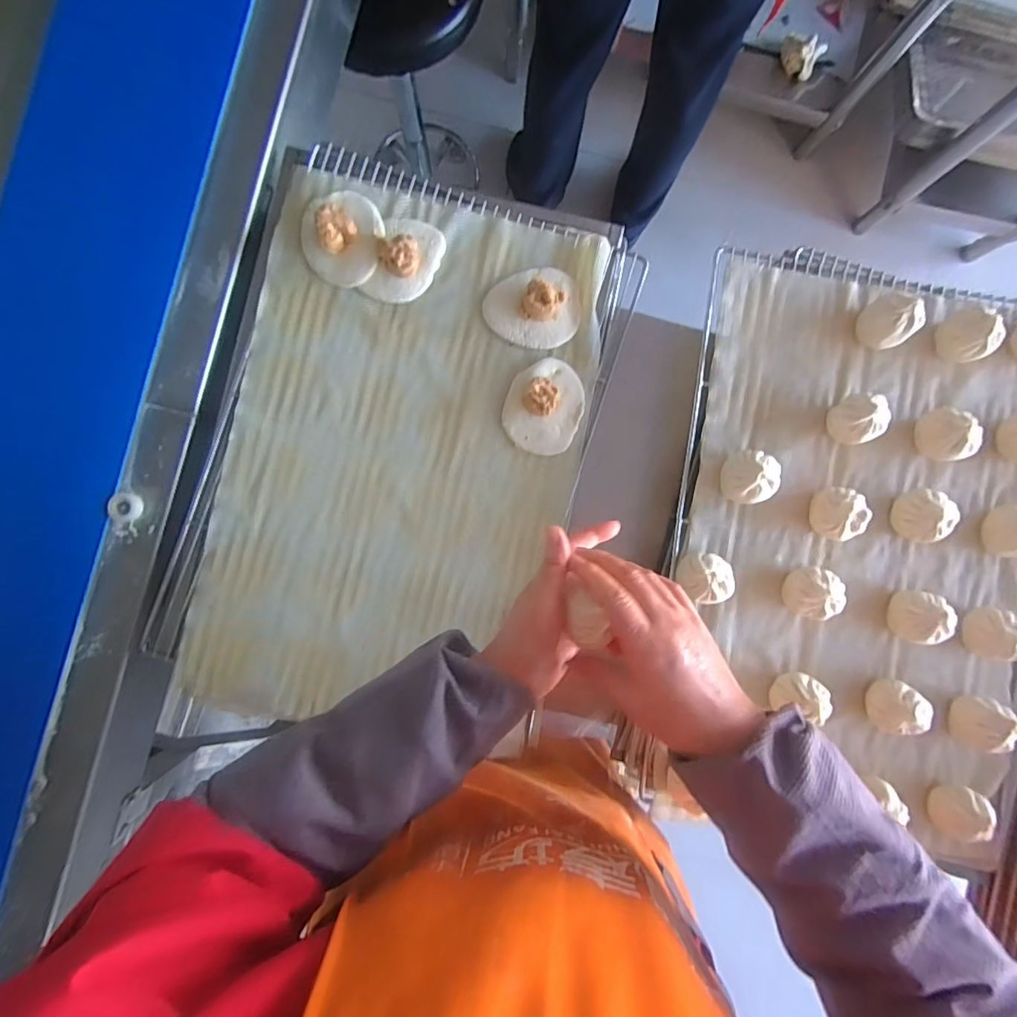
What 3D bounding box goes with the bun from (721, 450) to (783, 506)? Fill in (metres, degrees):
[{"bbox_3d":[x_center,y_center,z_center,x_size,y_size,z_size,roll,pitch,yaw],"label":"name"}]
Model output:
[{"bbox_3d":[0.246,-0.031,0.509,0.043,0.045,0.054,9,89,-2],"label":"bun"}]

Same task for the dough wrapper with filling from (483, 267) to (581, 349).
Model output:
[{"bbox_3d":[0.027,-0.223,0.548,0.103,0.033,0.083,-13,90,-3],"label":"dough wrapper with filling"}]

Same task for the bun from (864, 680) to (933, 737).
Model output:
[{"bbox_3d":[0.399,0.205,0.511,0.046,0.045,0.053,27,88,-2],"label":"bun"}]

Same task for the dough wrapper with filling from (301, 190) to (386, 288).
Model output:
[{"bbox_3d":[-0.181,-0.299,0.535,0.090,0.042,0.104,-15,90,-2],"label":"dough wrapper with filling"}]

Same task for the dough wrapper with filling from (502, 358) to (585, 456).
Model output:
[{"bbox_3d":[0.041,-0.115,0.548,0.086,0.033,0.105,23,89,-2],"label":"dough wrapper with filling"}]

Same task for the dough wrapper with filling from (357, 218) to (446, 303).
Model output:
[{"bbox_3d":[-0.116,-0.275,0.542,0.073,0.035,0.096,21,89,-2],"label":"dough wrapper with filling"}]

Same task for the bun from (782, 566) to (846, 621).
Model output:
[{"bbox_3d":[0.315,0.087,0.507,0.049,0.044,0.052,12,89,-2],"label":"bun"}]

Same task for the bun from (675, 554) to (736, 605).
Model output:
[{"bbox_3d":[0.200,0.071,0.504,0.047,0.045,0.052,3,89,-3],"label":"bun"}]

